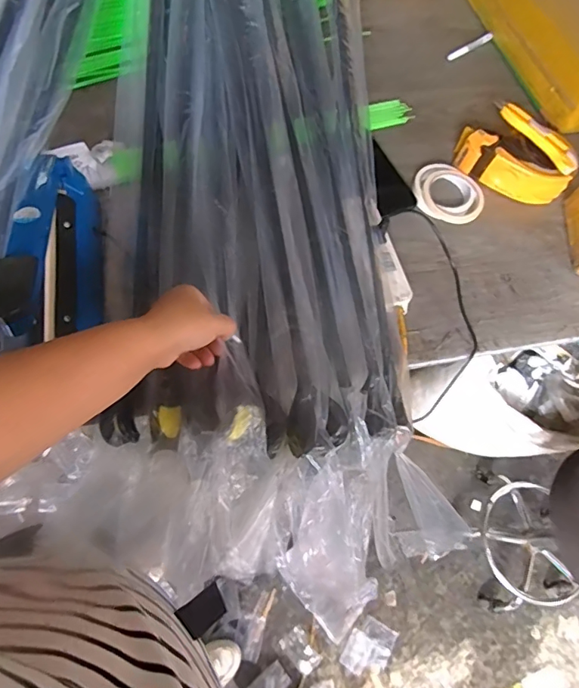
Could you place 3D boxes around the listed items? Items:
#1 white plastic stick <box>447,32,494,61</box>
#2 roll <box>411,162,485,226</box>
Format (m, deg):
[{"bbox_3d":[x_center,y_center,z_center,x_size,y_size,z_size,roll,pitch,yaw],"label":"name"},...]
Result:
[{"bbox_3d":[0.340,-0.559,0.903,0.120,0.011,0.016,-33,75,-20],"label":"white plastic stick"},{"bbox_3d":[0.239,-0.227,0.727,0.105,0.031,0.089,24,65,3],"label":"roll"}]

